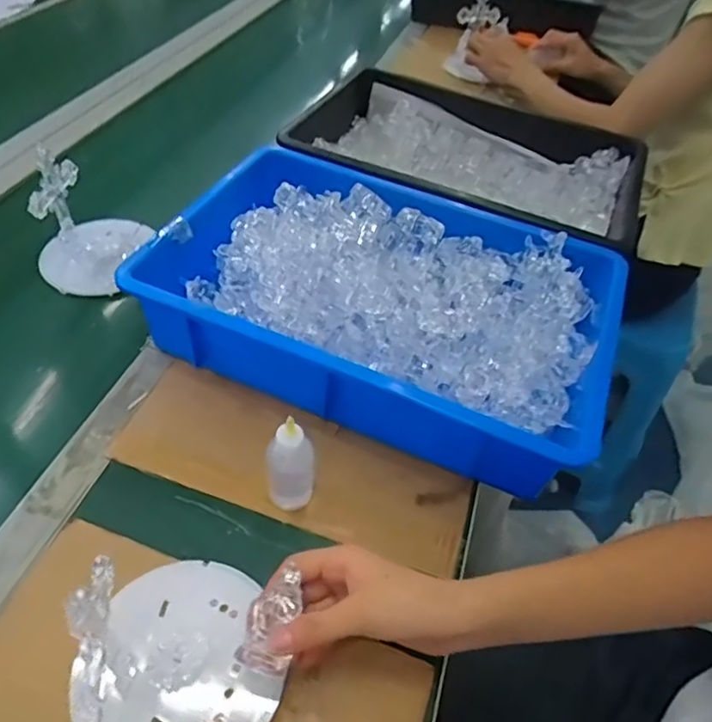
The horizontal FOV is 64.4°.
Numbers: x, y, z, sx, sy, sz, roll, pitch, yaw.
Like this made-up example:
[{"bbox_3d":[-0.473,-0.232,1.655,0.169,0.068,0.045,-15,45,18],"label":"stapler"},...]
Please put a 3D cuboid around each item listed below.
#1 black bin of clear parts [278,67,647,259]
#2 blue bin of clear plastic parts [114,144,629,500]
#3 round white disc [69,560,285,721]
[{"bbox_3d":[0.130,-0.236,0.732,0.416,0.109,0.289,23,50,14],"label":"black bin of clear parts"},{"bbox_3d":[0.025,-0.060,0.548,0.392,0.091,0.270,20,49,12],"label":"blue bin of clear plastic parts"},{"bbox_3d":[-0.116,0.191,0.365,0.116,0.010,0.119,-10,50,-15],"label":"round white disc"}]

